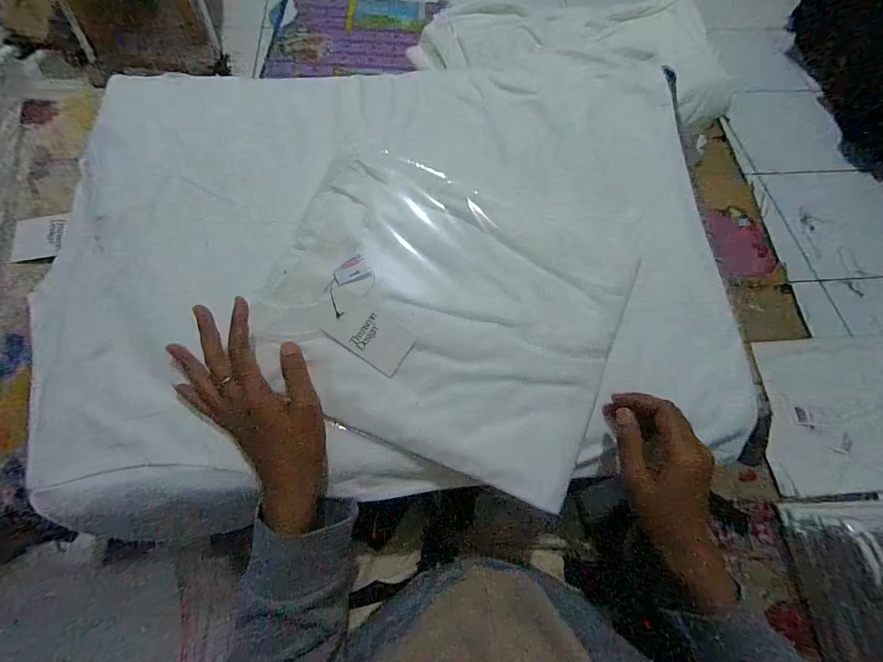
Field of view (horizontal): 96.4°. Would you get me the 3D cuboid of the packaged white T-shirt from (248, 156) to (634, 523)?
[{"bbox_3d":[0.007,-0.021,0.372,0.315,0.017,0.264,23,76,0],"label":"packaged white T-shirt"}]

